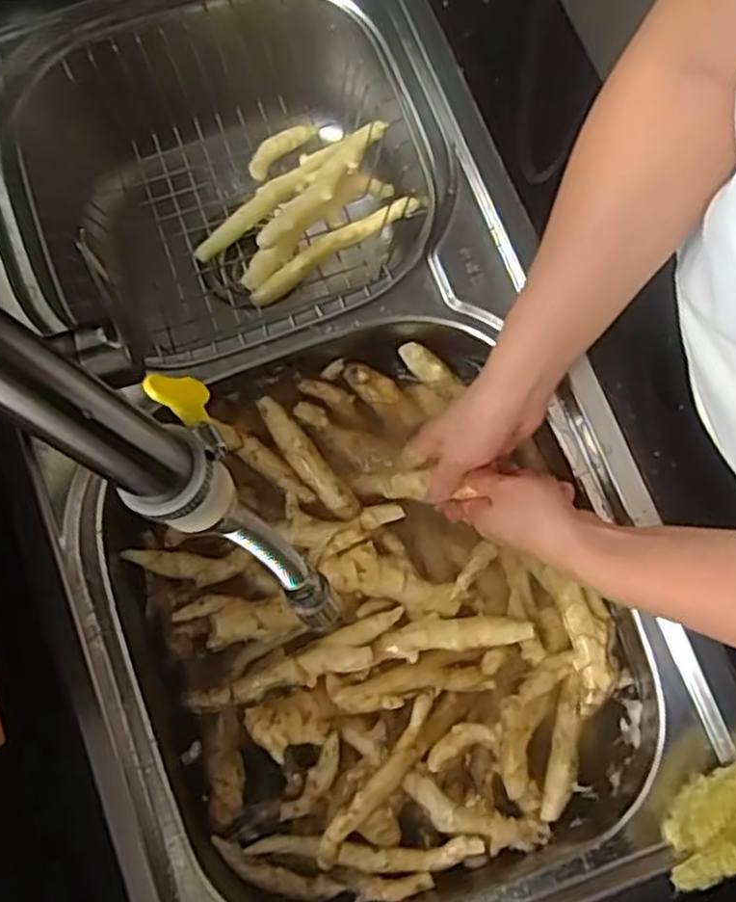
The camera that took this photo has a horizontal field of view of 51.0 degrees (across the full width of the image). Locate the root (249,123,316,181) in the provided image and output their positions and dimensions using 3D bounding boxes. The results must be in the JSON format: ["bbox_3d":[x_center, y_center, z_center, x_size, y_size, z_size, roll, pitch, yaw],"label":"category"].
[{"bbox_3d":[-0.079,-0.272,0.689,0.067,0.016,0.020,-40,81,-7],"label":"root"}]

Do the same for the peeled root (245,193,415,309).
[{"bbox_3d":[-0.031,-0.175,0.661,0.163,0.014,0.021,-33,80,-5],"label":"peeled root"}]

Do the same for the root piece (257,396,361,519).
[{"bbox_3d":[-0.048,0.006,0.580,0.021,0.018,0.109,-40,81,-7],"label":"root piece"}]

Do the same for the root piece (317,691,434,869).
[{"bbox_3d":[0.009,0.224,0.528,0.020,0.023,0.128,38,66,8],"label":"root piece"}]

